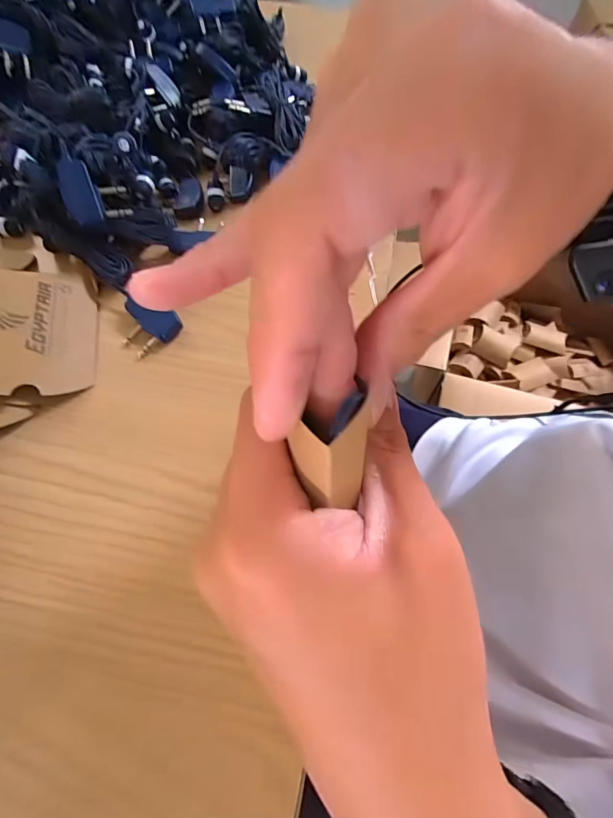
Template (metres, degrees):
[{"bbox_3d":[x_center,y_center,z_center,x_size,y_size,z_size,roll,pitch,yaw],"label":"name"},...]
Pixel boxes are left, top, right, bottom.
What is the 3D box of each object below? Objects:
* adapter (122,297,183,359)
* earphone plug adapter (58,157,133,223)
[{"bbox_3d":[-0.091,-0.048,0.233,0.034,0.007,0.031,39,67,21],"label":"adapter"},{"bbox_3d":[-0.120,-0.123,0.233,0.033,0.005,0.032,-15,105,-17],"label":"earphone plug adapter"}]

